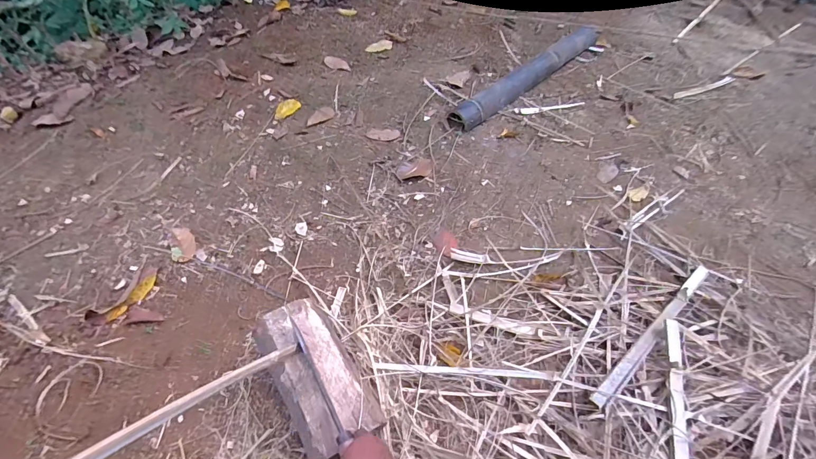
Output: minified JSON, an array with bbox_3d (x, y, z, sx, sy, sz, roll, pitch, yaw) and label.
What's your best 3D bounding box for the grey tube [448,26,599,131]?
[{"bbox_3d":[0.469,-0.596,1.451,0.858,0.081,0.087,-37,61,-27],"label":"grey tube"}]

